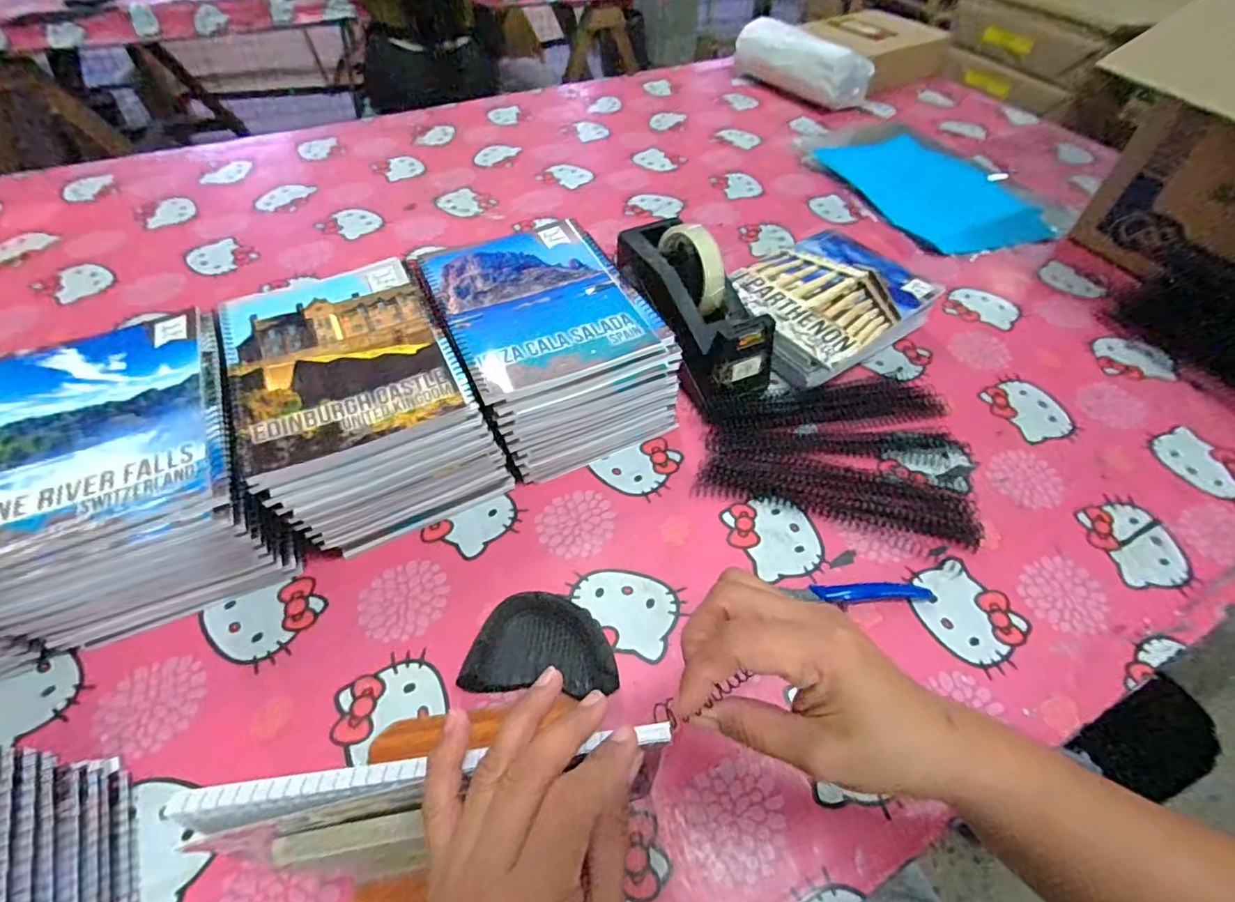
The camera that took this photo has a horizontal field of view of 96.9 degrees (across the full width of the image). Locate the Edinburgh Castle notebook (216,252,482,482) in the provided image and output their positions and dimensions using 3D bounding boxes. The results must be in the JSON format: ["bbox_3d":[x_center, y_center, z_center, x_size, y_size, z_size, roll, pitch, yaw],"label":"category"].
[{"bbox_3d":[-0.216,-0.077,0.421,0.148,0.008,0.199,-22,56,-18],"label":"Edinburgh Castle notebook"}]

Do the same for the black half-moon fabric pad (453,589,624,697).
[{"bbox_3d":[-0.052,0.139,0.391,0.102,0.021,0.065,3,52,0],"label":"black half-moon fabric pad"}]

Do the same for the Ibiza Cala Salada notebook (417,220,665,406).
[{"bbox_3d":[-0.071,-0.132,0.469,0.153,0.012,0.190,-20,55,-17],"label":"Ibiza Cala Salada notebook"}]

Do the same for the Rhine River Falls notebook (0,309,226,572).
[{"bbox_3d":[-0.361,-0.016,0.372,0.148,0.013,0.197,-21,55,-18],"label":"Rhine River Falls notebook"}]

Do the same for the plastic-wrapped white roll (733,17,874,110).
[{"bbox_3d":[0.344,-0.733,1.034,0.092,0.101,0.273,-24,56,-20],"label":"plastic-wrapped white roll"}]

